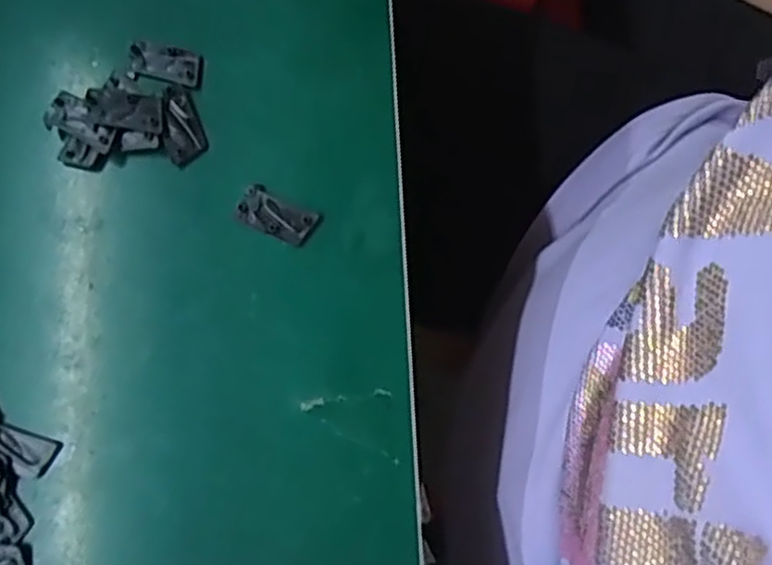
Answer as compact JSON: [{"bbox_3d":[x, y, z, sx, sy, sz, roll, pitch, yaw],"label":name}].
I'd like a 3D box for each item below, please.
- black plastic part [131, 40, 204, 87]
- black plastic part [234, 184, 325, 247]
[{"bbox_3d":[-0.100,-0.098,0.333,0.033,0.004,0.018,10,78,3],"label":"black plastic part"},{"bbox_3d":[-0.047,-0.029,0.317,0.035,0.004,0.018,25,79,6],"label":"black plastic part"}]

